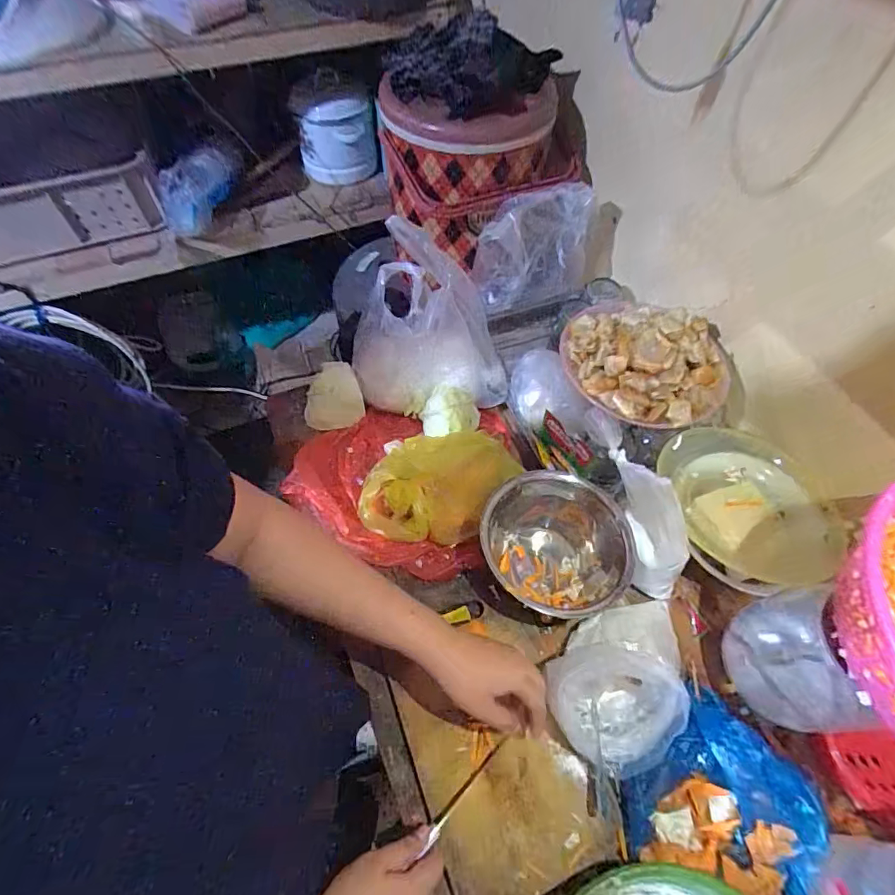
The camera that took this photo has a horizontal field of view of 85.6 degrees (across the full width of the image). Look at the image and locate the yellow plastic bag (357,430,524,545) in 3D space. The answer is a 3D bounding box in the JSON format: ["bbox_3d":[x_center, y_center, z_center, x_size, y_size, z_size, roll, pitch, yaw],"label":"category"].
[{"bbox_3d":[-0.011,0.050,0.621,0.196,0.080,0.124,-1,58,-3],"label":"yellow plastic bag"}]

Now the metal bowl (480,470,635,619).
[{"bbox_3d":[0.123,0.116,0.576,0.167,0.083,0.160,1,58,-2],"label":"metal bowl"}]

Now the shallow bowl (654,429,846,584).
[{"bbox_3d":[0.376,0.070,0.605,0.208,0.049,0.196,1,58,-2],"label":"shallow bowl"}]

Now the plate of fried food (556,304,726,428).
[{"bbox_3d":[0.256,-0.121,0.622,0.207,0.063,0.186,39,64,20],"label":"plate of fried food"}]

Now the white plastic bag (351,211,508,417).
[{"bbox_3d":[-0.021,-0.156,0.635,0.210,0.238,0.090,-5,59,-6],"label":"white plastic bag"}]

